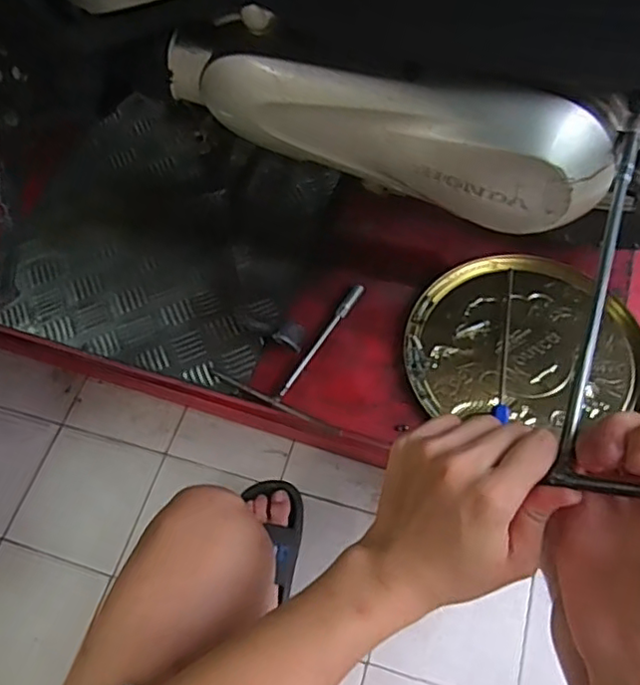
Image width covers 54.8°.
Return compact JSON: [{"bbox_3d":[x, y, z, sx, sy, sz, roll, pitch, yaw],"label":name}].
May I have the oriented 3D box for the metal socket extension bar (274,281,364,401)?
[{"bbox_3d":[0.003,-0.003,0.721,0.014,0.014,0.178,26,67,19],"label":"metal socket extension bar"}]

